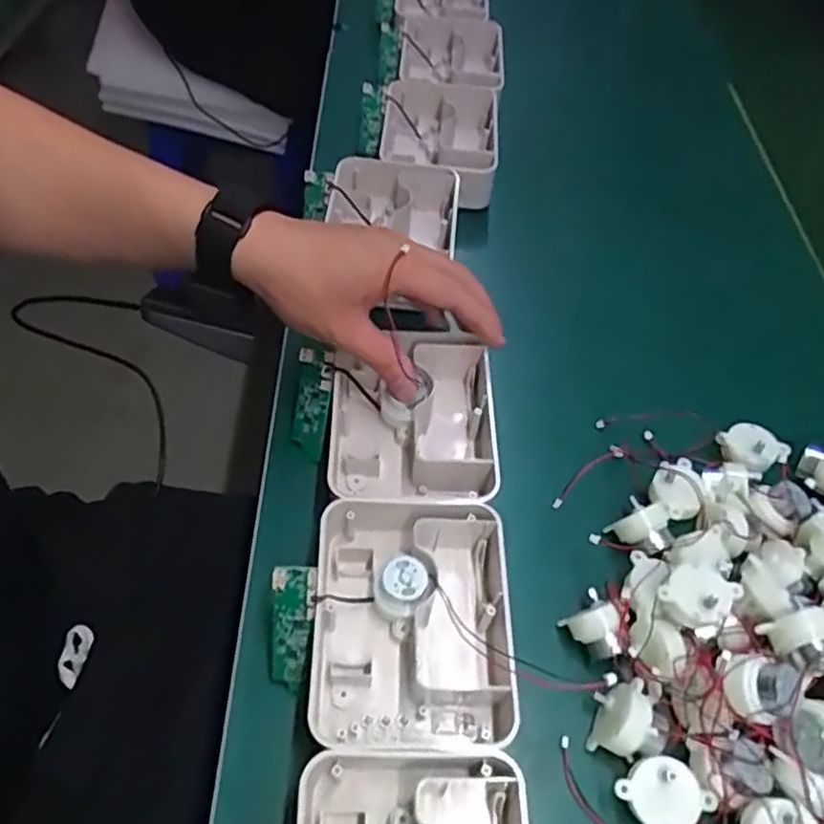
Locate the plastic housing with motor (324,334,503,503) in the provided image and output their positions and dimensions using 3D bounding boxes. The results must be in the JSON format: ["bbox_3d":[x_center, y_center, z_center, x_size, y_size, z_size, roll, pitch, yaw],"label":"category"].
[{"bbox_3d":[-0.001,0.010,0.447,0.098,0.051,0.119,2,52,-3],"label":"plastic housing with motor"}]

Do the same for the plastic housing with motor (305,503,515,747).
[{"bbox_3d":[0.000,0.109,0.372,0.101,0.041,0.124,2,55,-6],"label":"plastic housing with motor"}]

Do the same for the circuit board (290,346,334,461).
[{"bbox_3d":[-0.064,-0.005,0.457,0.025,0.069,0.005,9,7,20],"label":"circuit board"}]

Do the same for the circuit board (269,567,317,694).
[{"bbox_3d":[-0.062,0.111,0.365,0.021,0.064,0.005,6,9,0],"label":"circuit board"}]

